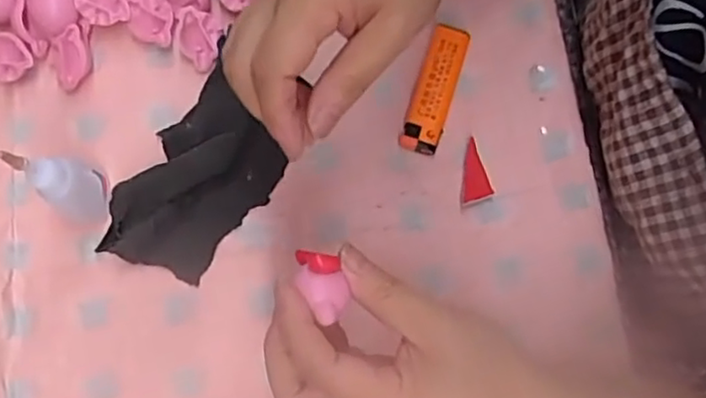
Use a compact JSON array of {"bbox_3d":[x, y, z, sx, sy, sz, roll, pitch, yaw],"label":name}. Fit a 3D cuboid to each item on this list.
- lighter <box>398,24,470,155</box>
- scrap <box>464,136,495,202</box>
[{"bbox_3d":[0.050,-0.067,0.405,0.023,0.017,0.081,17,80,3],"label":"lighter"},{"bbox_3d":[0.071,-0.017,0.400,0.018,0.006,0.035,-19,80,-3],"label":"scrap"}]

